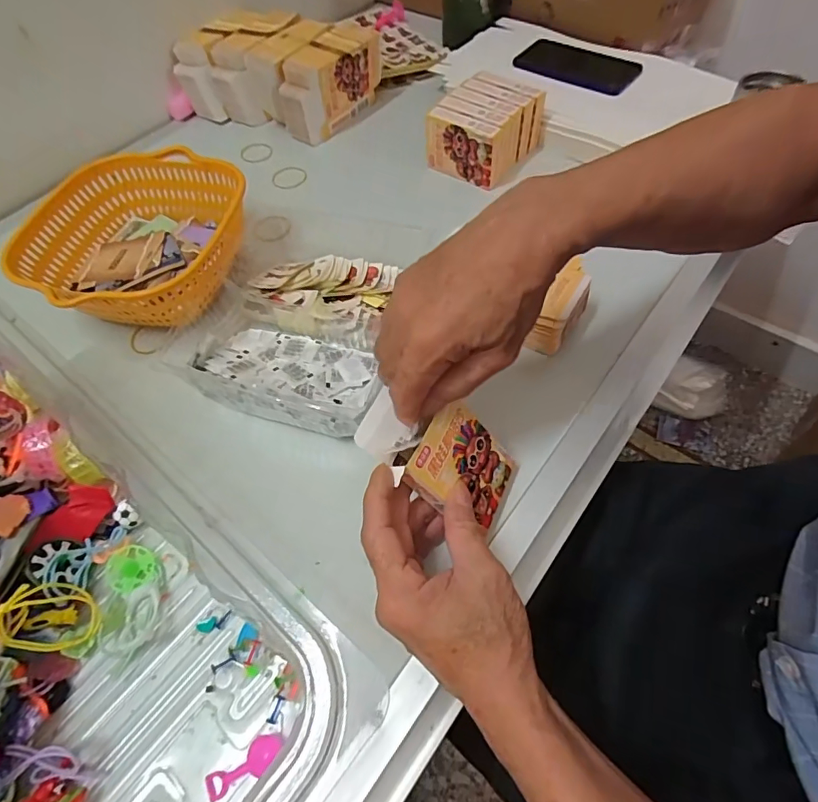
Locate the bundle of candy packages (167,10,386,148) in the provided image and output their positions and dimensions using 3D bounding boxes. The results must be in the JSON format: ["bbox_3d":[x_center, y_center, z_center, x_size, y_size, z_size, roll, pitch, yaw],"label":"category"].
[{"bbox_3d":[-0.179,-0.446,0.661,0.239,0.086,0.149,23,63,18],"label":"bundle of candy packages"}]

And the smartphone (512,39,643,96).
[{"bbox_3d":[0.220,-0.445,0.644,0.158,0.011,0.084,29,65,20],"label":"smartphone"}]

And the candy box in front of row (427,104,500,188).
[{"bbox_3d":[0.063,-0.290,0.559,0.103,0.064,0.024,30,65,21],"label":"candy box in front of row"}]

